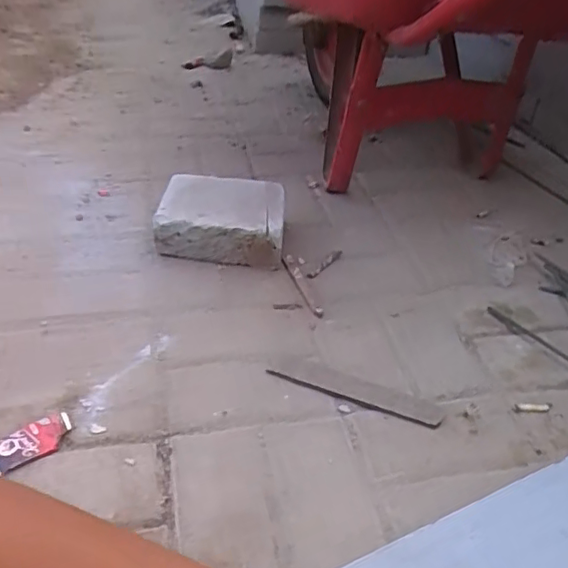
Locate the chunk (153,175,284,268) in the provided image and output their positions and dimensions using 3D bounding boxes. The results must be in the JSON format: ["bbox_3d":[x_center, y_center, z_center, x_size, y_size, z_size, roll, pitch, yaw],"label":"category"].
[{"bbox_3d":[-0.096,-0.106,0.952,0.202,0.098,0.137,7,38,7],"label":"chunk"}]

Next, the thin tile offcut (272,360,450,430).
[{"bbox_3d":[0.091,0.132,0.714,0.208,0.014,0.040,14,39,15],"label":"thin tile offcut"}]

